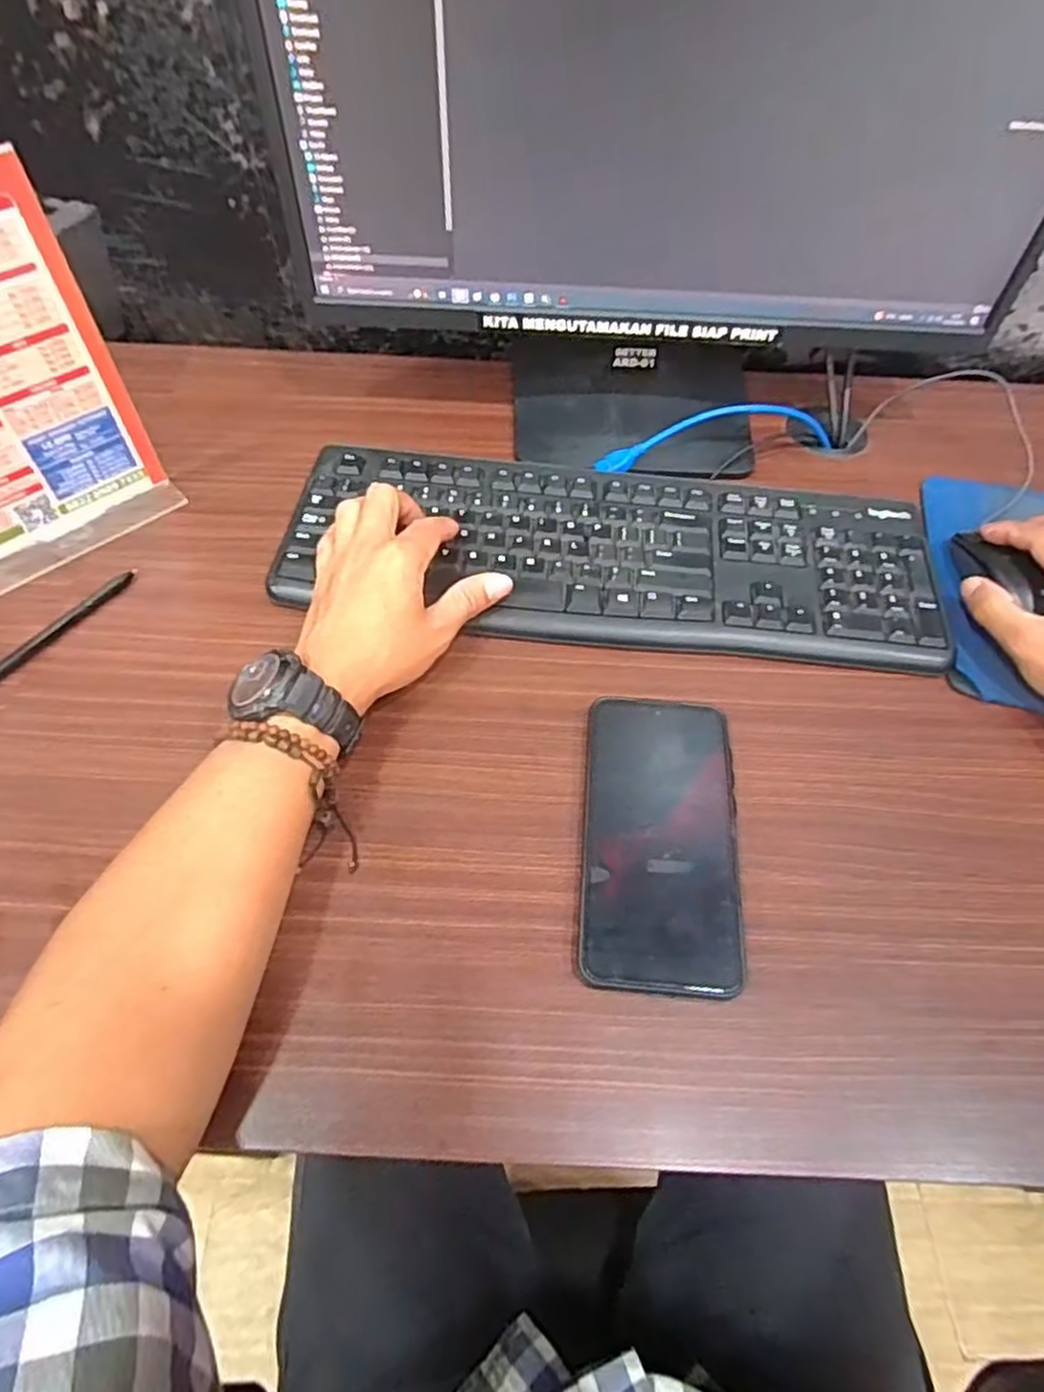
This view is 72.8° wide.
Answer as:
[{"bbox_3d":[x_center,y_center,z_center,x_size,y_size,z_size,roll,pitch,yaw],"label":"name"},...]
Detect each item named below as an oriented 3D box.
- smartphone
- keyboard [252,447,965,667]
[{"bbox_3d":[0.073,0.072,0.375,0.080,0.007,0.157,2,60,5],"label":"smartphone"},{"bbox_3d":[0.058,-0.102,0.486,0.430,0.015,0.157,9,57,4],"label":"keyboard"}]

